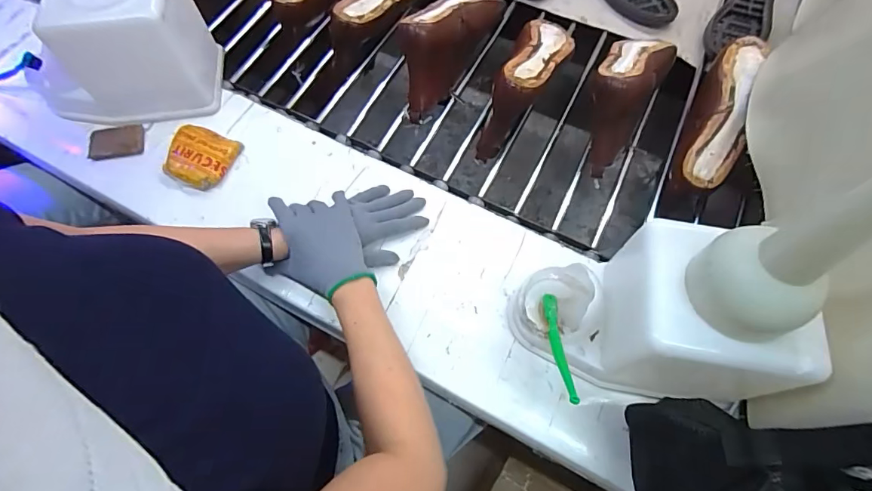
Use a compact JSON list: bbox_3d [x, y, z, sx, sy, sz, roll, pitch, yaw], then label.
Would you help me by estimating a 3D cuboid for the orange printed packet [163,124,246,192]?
[{"bbox_3d":[-0.335,-0.125,0.640,0.094,0.028,0.085,23,68,10],"label":"orange printed packet"}]

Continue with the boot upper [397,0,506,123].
[{"bbox_3d":[0.017,-0.331,0.727,0.094,0.109,0.258,29,69,13],"label":"boot upper"}]

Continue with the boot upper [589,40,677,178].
[{"bbox_3d":[0.287,-0.238,0.679,0.092,0.125,0.253,26,68,12],"label":"boot upper"}]

